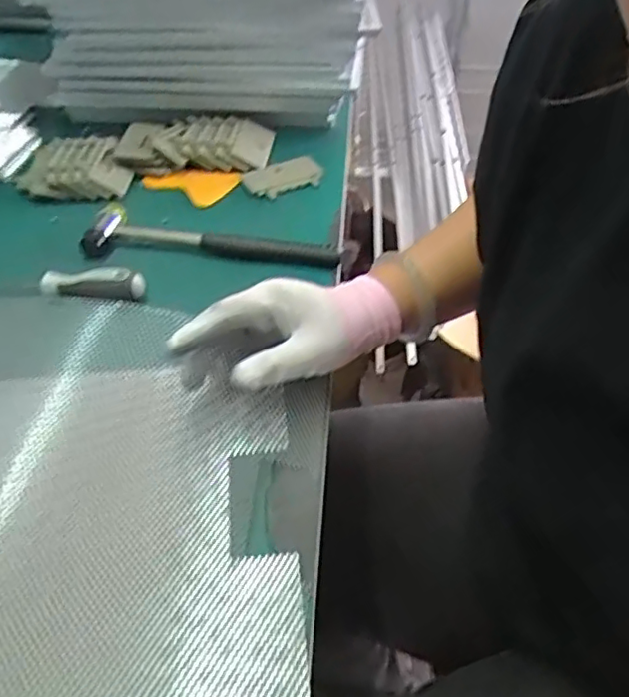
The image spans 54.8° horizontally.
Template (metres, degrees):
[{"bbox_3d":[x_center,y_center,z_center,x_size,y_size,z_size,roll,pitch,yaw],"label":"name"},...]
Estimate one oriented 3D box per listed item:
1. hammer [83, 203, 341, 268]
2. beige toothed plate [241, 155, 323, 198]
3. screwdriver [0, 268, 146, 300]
[{"bbox_3d":[-0.098,-0.111,0.588,0.241,0.026,0.060,1,46,3],"label":"hammer"},{"bbox_3d":[-0.033,-0.188,0.662,0.085,0.008,0.053,-22,49,-18],"label":"beige toothed plate"},{"bbox_3d":[-0.220,-0.053,0.526,0.140,0.021,0.025,-2,46,0],"label":"screwdriver"}]

